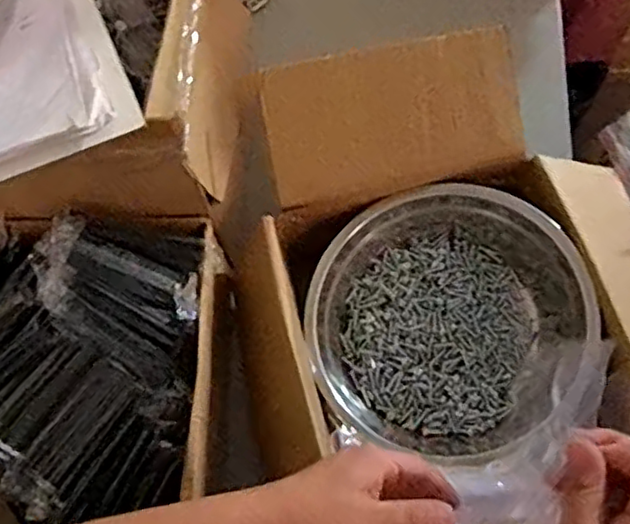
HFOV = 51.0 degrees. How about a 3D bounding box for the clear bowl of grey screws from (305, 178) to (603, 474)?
[{"bbox_3d":[0.128,0.048,0.630,0.246,0.098,0.254,-1,67,2],"label":"clear bowl of grey screws"}]

